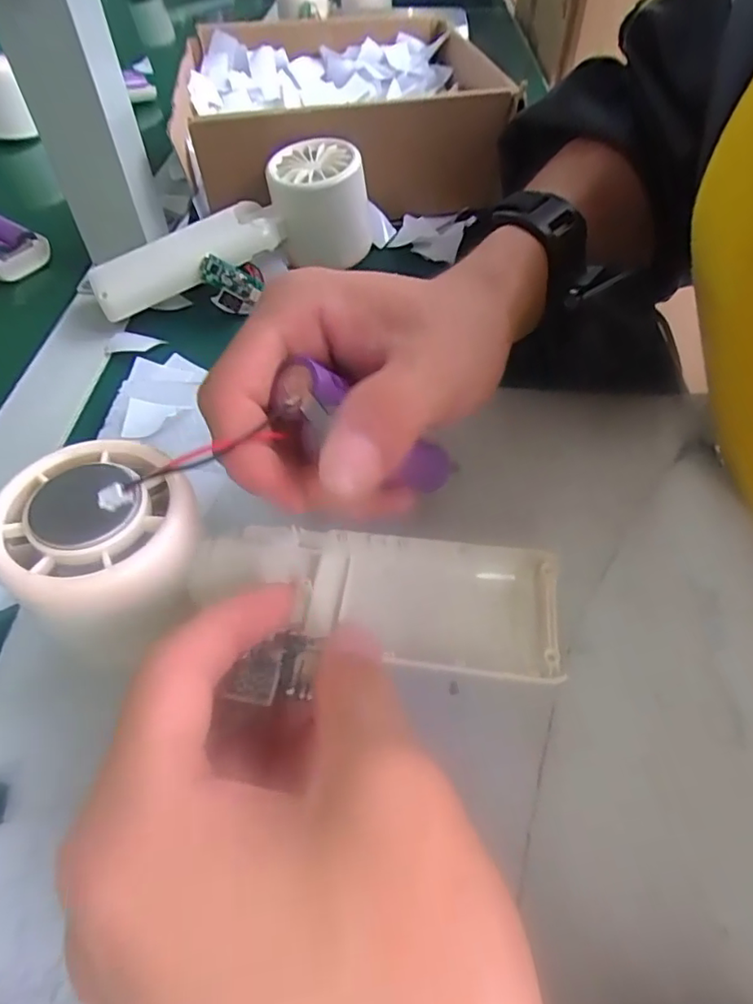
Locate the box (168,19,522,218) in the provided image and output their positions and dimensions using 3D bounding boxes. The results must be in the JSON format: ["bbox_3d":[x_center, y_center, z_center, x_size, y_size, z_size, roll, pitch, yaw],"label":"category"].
[{"bbox_3d":[-0.033,-0.291,0.420,0.203,0.068,0.244,-7,53,-4],"label":"box"}]

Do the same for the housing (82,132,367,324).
[{"bbox_3d":[-0.075,-0.153,0.325,0.175,0.058,0.049,-26,56,-17],"label":"housing"}]

